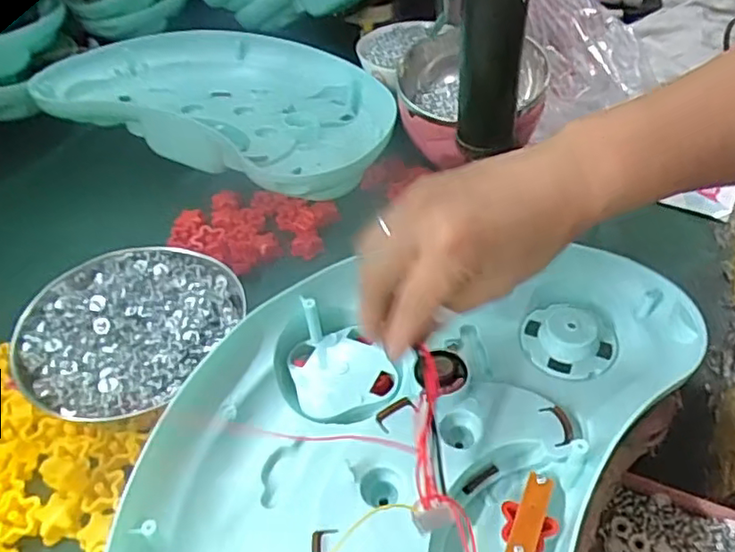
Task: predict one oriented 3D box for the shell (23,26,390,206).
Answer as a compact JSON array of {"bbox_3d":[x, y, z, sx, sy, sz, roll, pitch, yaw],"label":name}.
[{"bbox_3d":[-0.120,-0.160,0.580,0.343,0.059,0.221,22,51,25],"label":"shell"}]

